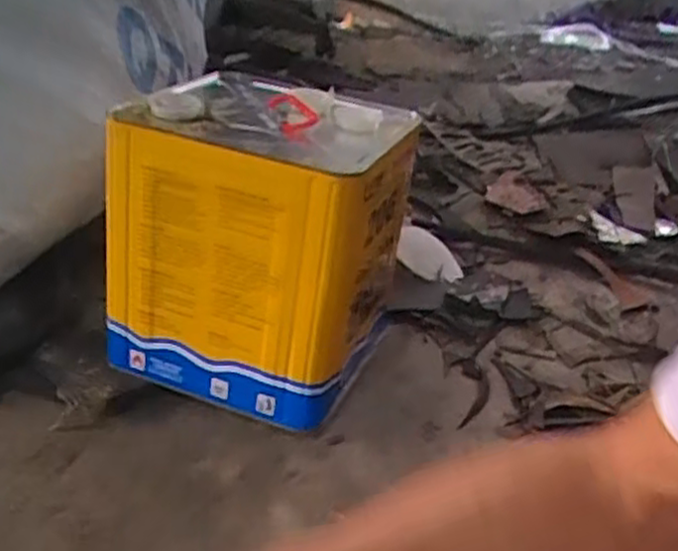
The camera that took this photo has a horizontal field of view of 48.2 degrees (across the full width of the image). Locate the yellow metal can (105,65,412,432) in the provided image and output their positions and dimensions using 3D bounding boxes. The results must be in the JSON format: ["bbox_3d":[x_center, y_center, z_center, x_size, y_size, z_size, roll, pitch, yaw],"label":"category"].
[{"bbox_3d":[-0.080,-0.023,0.751,0.242,0.279,0.201,13,30,13],"label":"yellow metal can"}]

